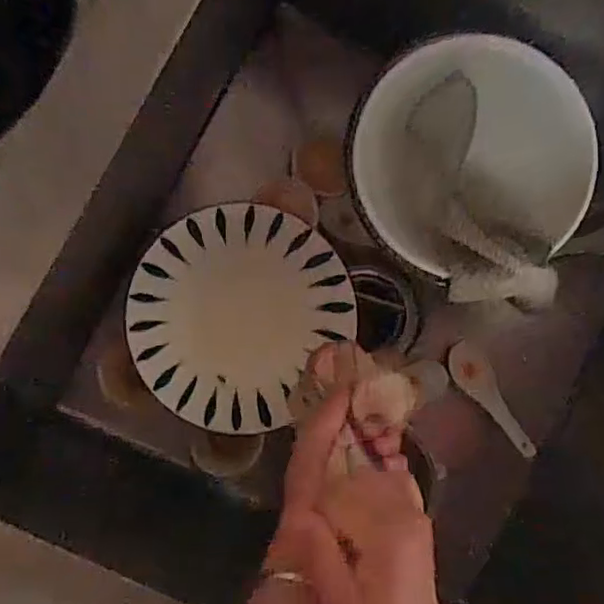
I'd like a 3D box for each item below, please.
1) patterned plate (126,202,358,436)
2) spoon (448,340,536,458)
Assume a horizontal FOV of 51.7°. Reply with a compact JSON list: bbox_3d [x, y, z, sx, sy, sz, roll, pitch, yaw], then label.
[{"bbox_3d":[-0.054,0.010,0.540,0.176,0.040,0.188,0,91,-6],"label":"patterned plate"},{"bbox_3d":[0.186,0.095,0.608,0.038,0.015,0.121,-30,77,-5],"label":"spoon"}]

